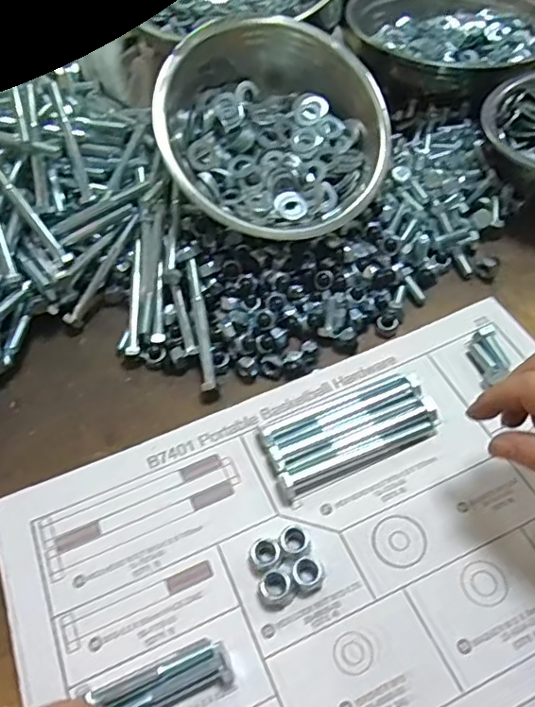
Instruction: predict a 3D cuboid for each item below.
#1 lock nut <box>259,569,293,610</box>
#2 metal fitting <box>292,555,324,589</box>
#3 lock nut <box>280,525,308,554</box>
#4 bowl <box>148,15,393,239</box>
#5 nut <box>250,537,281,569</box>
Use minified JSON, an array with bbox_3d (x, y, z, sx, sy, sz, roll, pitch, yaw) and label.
[{"bbox_3d":[0.005,0.133,0.323,0.019,0.011,0.018,-2,56,3],"label":"lock nut"},{"bbox_3d":[0.023,0.125,0.328,0.018,0.009,0.017,-2,56,3],"label":"metal fitting"},{"bbox_3d":[0.016,0.111,0.340,0.015,0.008,0.017,34,65,24],"label":"lock nut"},{"bbox_3d":[0.001,-0.177,0.474,0.183,0.070,0.183,2,80,-13],"label":"bowl"},{"bbox_3d":[-0.001,0.118,0.335,0.017,0.009,0.017,-2,56,3],"label":"nut"}]

